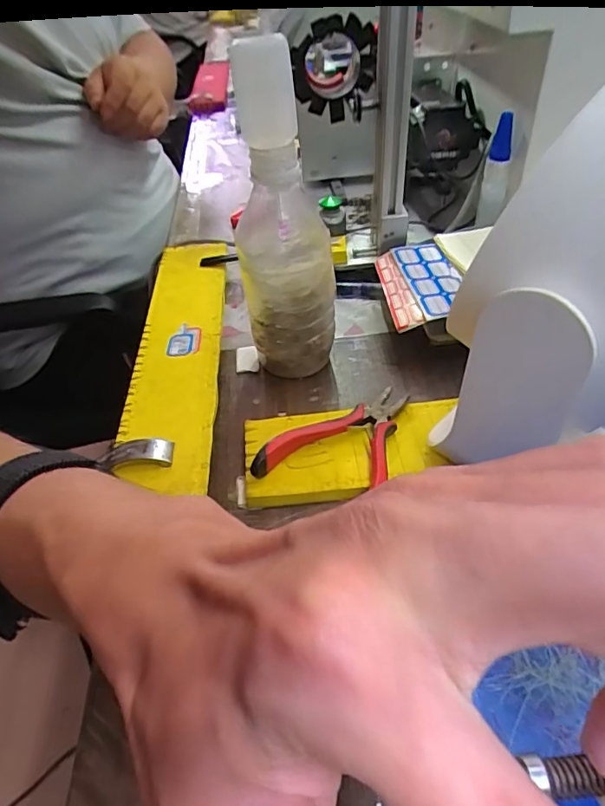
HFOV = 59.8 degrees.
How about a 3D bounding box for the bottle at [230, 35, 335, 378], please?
[{"bbox_3d":[-0.014,-0.110,0.333,0.058,0.215,0.052,-8,44,-3],"label":"bottle"}]

